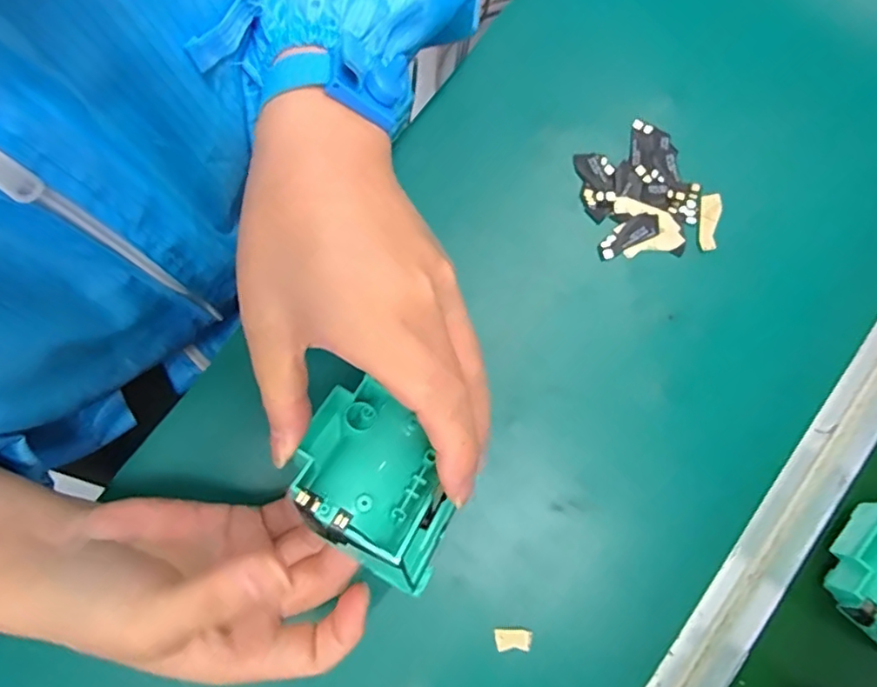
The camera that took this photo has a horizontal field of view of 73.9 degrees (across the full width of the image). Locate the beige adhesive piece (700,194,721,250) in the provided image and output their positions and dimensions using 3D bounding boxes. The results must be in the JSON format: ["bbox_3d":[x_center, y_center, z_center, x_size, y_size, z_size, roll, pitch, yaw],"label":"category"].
[{"bbox_3d":[0.165,-0.074,0.355,0.012,0.004,0.035,10,79,1],"label":"beige adhesive piece"}]

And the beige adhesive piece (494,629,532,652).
[{"bbox_3d":[0.041,0.161,0.315,0.020,0.004,0.011,-2,79,-1],"label":"beige adhesive piece"}]

